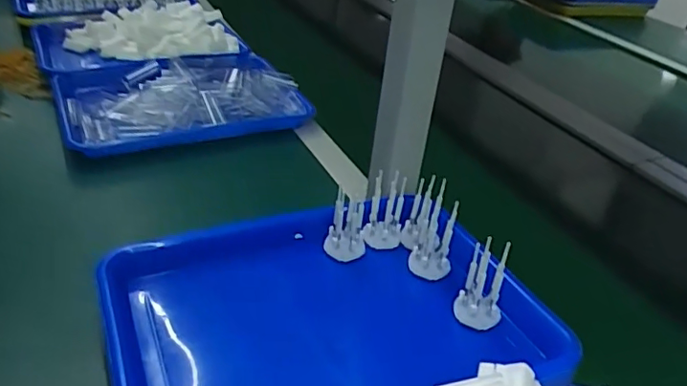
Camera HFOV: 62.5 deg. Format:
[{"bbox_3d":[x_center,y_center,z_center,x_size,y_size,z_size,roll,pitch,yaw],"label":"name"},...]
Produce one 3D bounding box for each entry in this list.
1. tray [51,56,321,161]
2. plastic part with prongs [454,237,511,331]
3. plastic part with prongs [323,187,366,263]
[{"bbox_3d":[-0.254,-0.151,0.869,0.338,0.056,0.262,-11,38,-26],"label":"tray"},{"bbox_3d":[0.116,0.077,0.467,0.036,0.074,0.033,16,34,13],"label":"plastic part with prongs"},{"bbox_3d":[0.003,0.031,0.532,0.036,0.067,0.025,8,33,1],"label":"plastic part with prongs"}]

